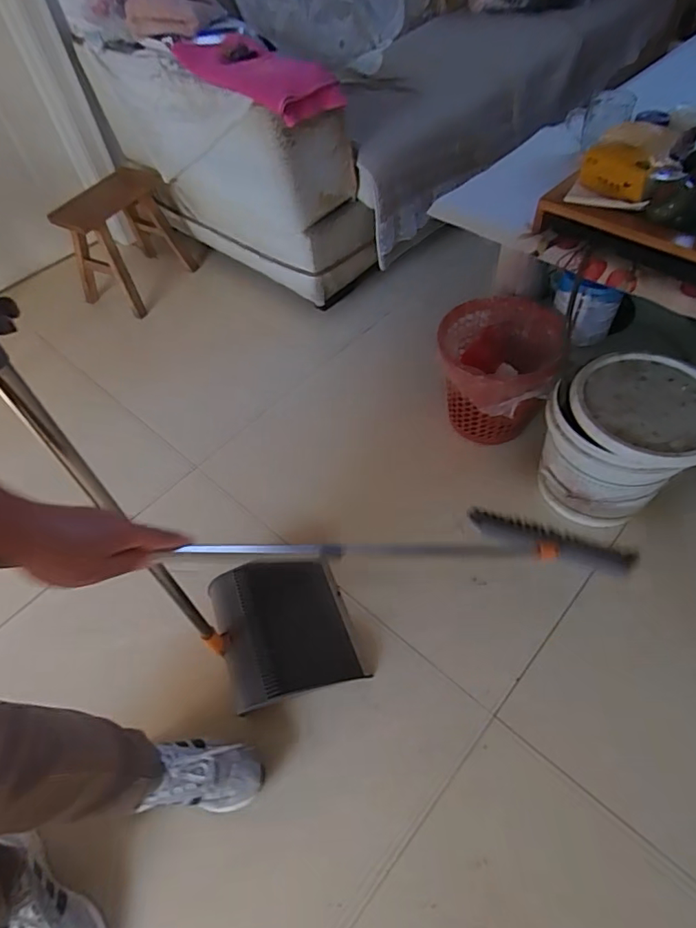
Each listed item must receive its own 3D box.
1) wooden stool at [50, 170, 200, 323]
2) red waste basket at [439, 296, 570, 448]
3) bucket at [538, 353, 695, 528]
[{"bbox_3d":[-0.697,-0.718,1.648,0.286,0.338,0.375,23,59,21],"label":"wooden stool"},{"bbox_3d":[0.306,-0.184,1.099,0.242,0.235,0.220,-3,54,4],"label":"red waste basket"},{"bbox_3d":[0.480,-0.031,0.946,0.256,0.246,0.227,7,55,11],"label":"bucket"}]

